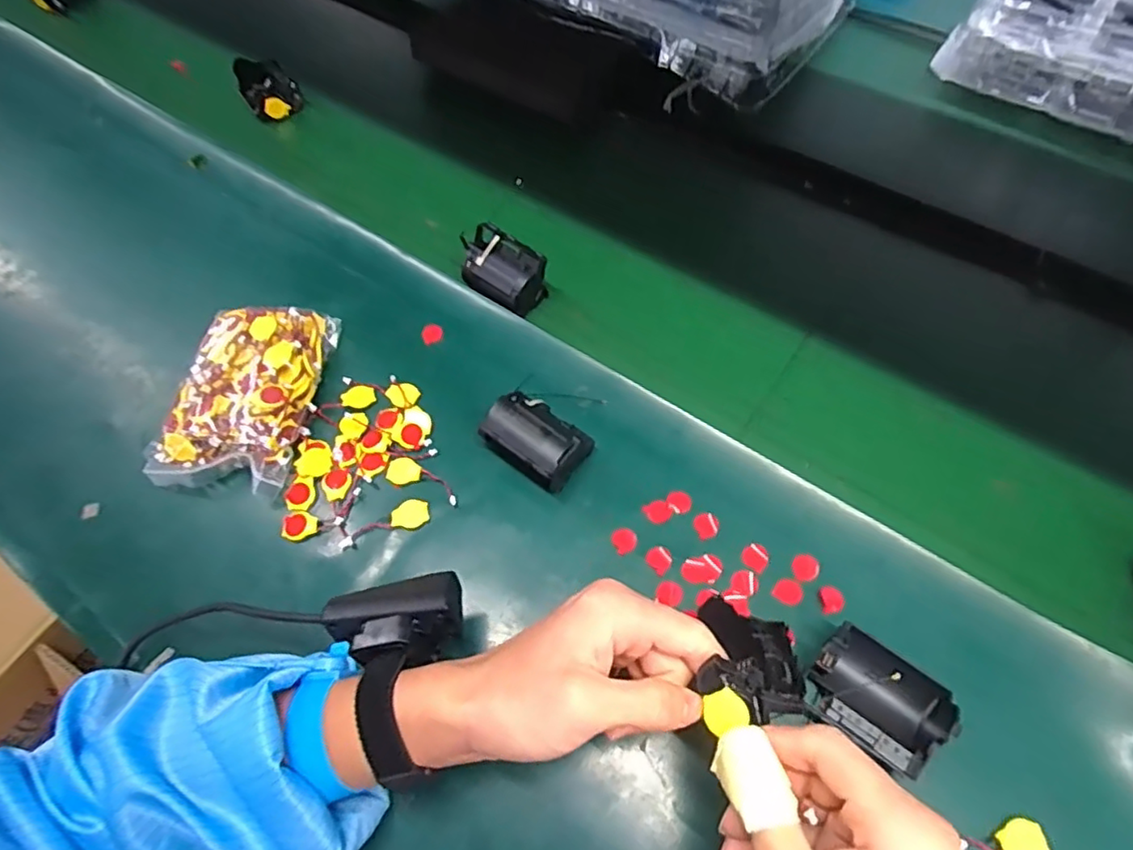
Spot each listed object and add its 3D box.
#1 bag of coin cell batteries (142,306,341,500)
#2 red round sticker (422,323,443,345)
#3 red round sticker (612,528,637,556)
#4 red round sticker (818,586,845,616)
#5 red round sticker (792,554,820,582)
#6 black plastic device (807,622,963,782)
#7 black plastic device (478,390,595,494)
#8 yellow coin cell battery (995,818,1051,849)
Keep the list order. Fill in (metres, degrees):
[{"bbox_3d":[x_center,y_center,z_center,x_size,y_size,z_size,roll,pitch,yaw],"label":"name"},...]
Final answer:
[{"bbox_3d":[-0.235,-0.027,0.457,0.094,0.041,0.152,7,60,5],"label":"bag of coin cell batteries"},{"bbox_3d":[-0.110,-0.075,0.504,0.016,0.004,0.022,-15,60,-17],"label":"red round sticker"},{"bbox_3d":[0.039,0.076,0.409,0.016,0.004,0.017,1,59,-2],"label":"red round sticker"},{"bbox_3d":[0.166,0.109,0.385,0.015,0.004,0.017,-5,60,-2],"label":"red round sticker"},{"bbox_3d":[0.154,0.092,0.395,0.016,0.004,0.018,27,64,15],"label":"red round sticker"},{"bbox_3d":[0.173,0.150,0.342,0.073,0.034,0.053,34,66,18],"label":"black plastic device"},{"bbox_3d":[-0.021,0.007,0.426,0.068,0.040,0.053,35,66,19],"label":"black plastic device"},{"bbox_3d":[0.240,0.220,0.324,0.028,0.004,0.020,-8,60,-4],"label":"yellow coin cell battery"}]

